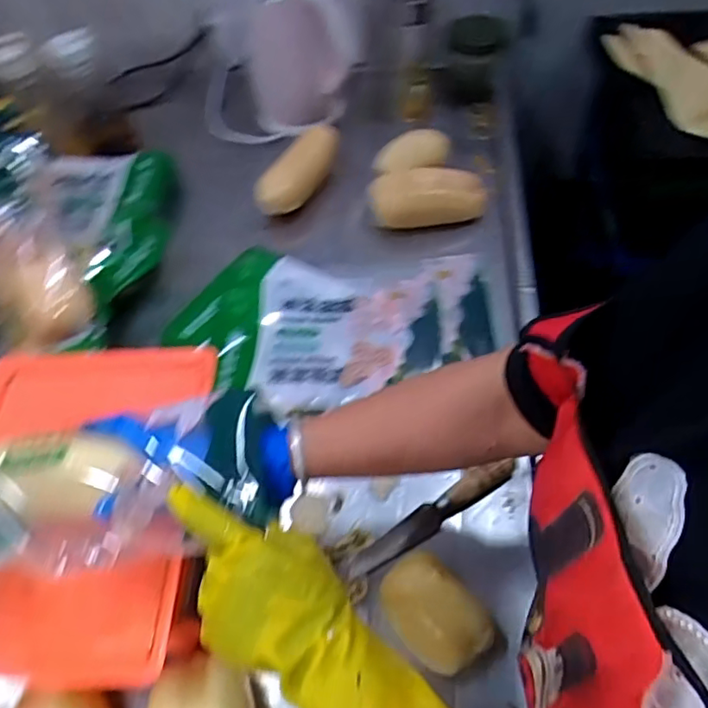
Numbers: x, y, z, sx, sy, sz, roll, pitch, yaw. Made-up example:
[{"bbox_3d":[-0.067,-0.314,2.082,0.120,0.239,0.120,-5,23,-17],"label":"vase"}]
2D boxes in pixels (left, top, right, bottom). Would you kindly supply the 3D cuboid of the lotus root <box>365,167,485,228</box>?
[{"bbox_3d":[0.104,-0.221,0.813,0.158,0.061,0.061,-4,53,2],"label":"lotus root"}]

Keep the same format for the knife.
[{"bbox_3d":[0.079,0.164,0.590,0.195,0.020,0.028,-30,57,-16],"label":"knife"}]

